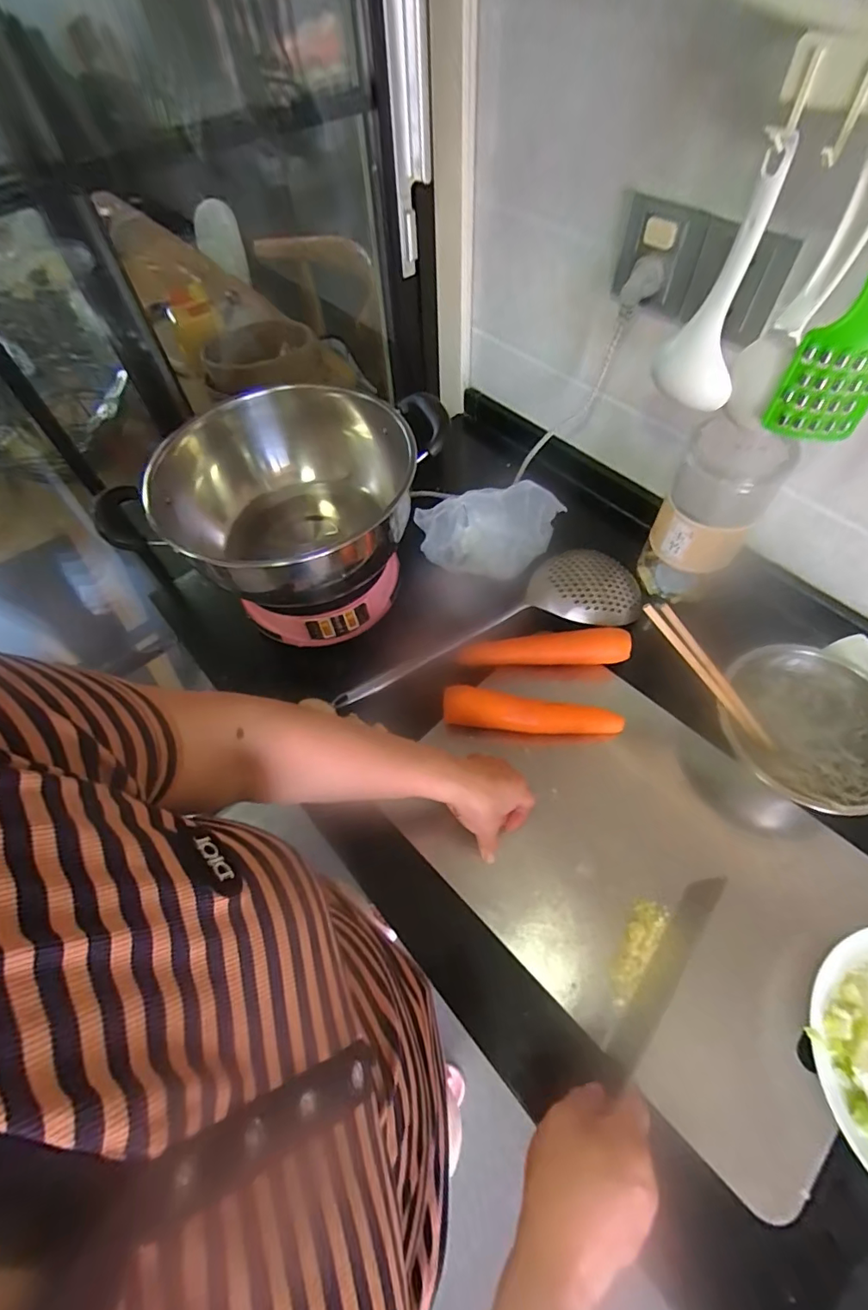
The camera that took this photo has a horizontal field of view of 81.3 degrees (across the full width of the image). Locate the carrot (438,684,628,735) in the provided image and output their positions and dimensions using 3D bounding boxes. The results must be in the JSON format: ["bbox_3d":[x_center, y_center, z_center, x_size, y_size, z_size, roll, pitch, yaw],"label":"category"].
[{"bbox_3d":[0.104,0.067,0.540,0.186,0.053,0.035,7,60,6],"label":"carrot"}]

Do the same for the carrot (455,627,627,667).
[{"bbox_3d":[0.126,-0.003,0.588,0.192,0.044,0.033,-2,60,0],"label":"carrot"}]

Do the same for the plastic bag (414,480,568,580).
[{"bbox_3d":[0.073,-0.157,0.657,0.174,0.096,0.068,-13,60,-6],"label":"plastic bag"}]

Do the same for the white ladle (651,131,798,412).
[{"bbox_3d":[0.232,-0.286,0.401,0.064,0.170,0.035,18,62,12],"label":"white ladle"}]

